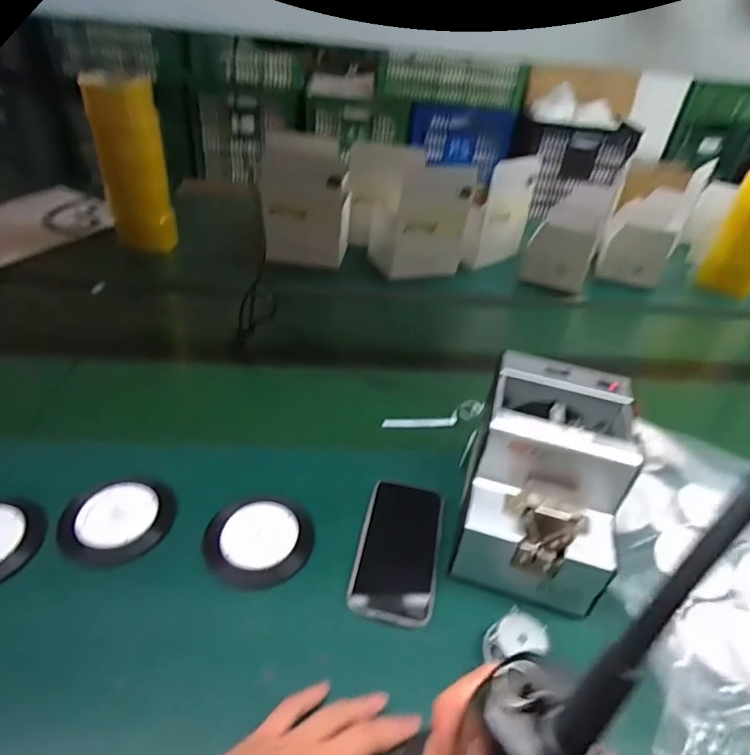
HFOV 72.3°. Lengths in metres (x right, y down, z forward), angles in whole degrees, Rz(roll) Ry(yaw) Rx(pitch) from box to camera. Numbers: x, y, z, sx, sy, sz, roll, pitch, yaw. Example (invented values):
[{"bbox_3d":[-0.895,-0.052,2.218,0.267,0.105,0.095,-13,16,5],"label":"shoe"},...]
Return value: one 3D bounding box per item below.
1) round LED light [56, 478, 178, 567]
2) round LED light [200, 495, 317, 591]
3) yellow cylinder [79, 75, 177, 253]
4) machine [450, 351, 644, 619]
[{"bbox_3d":[-0.243,0.137,0.487,0.099,0.032,0.076,-7,39,-17],"label":"round LED light"},{"bbox_3d":[-0.110,0.153,0.486,0.094,0.010,0.098,4,37,-3],"label":"round LED light"},{"bbox_3d":[-0.431,-0.364,0.926,0.107,0.291,0.106,-9,40,-19],"label":"yellow cylinder"},{"bbox_3d":[0.157,0.094,0.478,0.122,0.147,0.167,14,38,10],"label":"machine"}]

